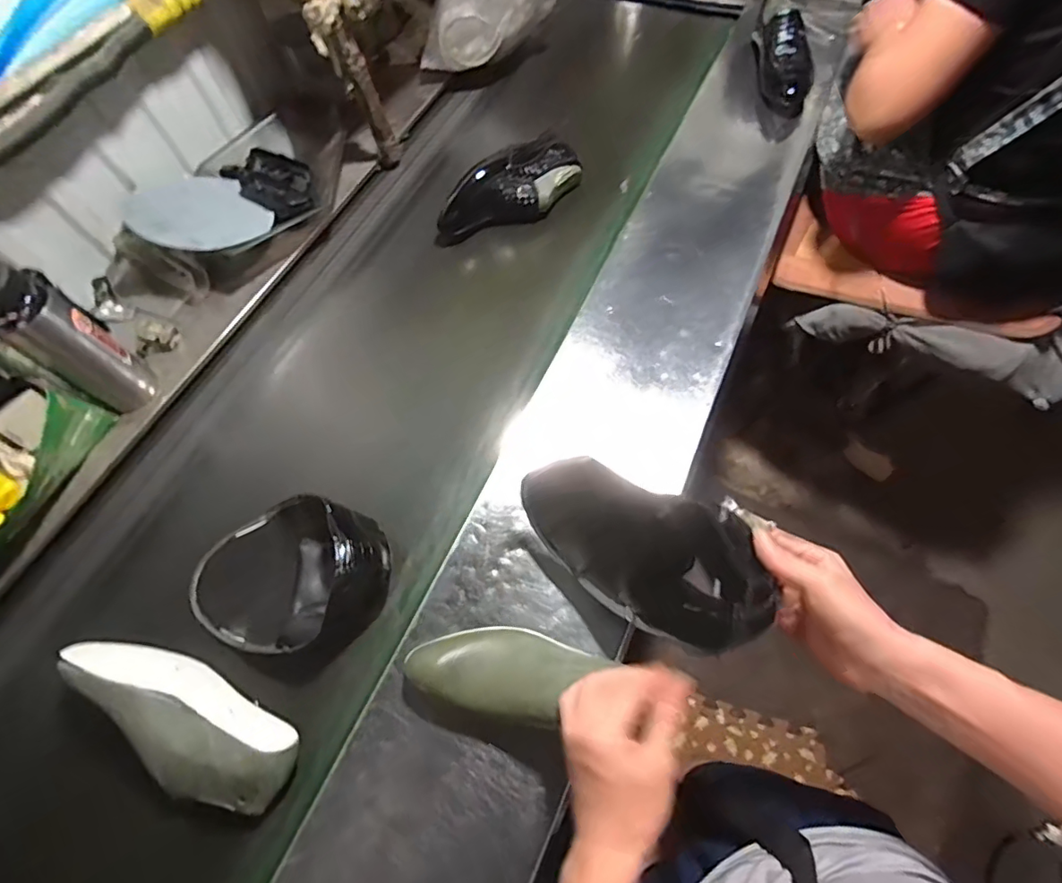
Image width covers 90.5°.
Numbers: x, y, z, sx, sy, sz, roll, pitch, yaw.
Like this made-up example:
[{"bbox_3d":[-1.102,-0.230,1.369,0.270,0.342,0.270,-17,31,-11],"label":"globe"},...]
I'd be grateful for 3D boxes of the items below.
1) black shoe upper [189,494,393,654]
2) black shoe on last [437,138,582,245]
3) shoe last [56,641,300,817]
[{"bbox_3d":[-0.284,0.144,0.594,0.247,0.106,0.171,5,65,3],"label":"black shoe upper"},{"bbox_3d":[-0.040,-0.425,0.877,0.259,0.085,0.113,-15,66,-6],"label":"black shoe on last"},{"bbox_3d":[-0.364,0.274,0.528,0.278,0.068,0.093,26,68,13],"label":"shoe last"}]

